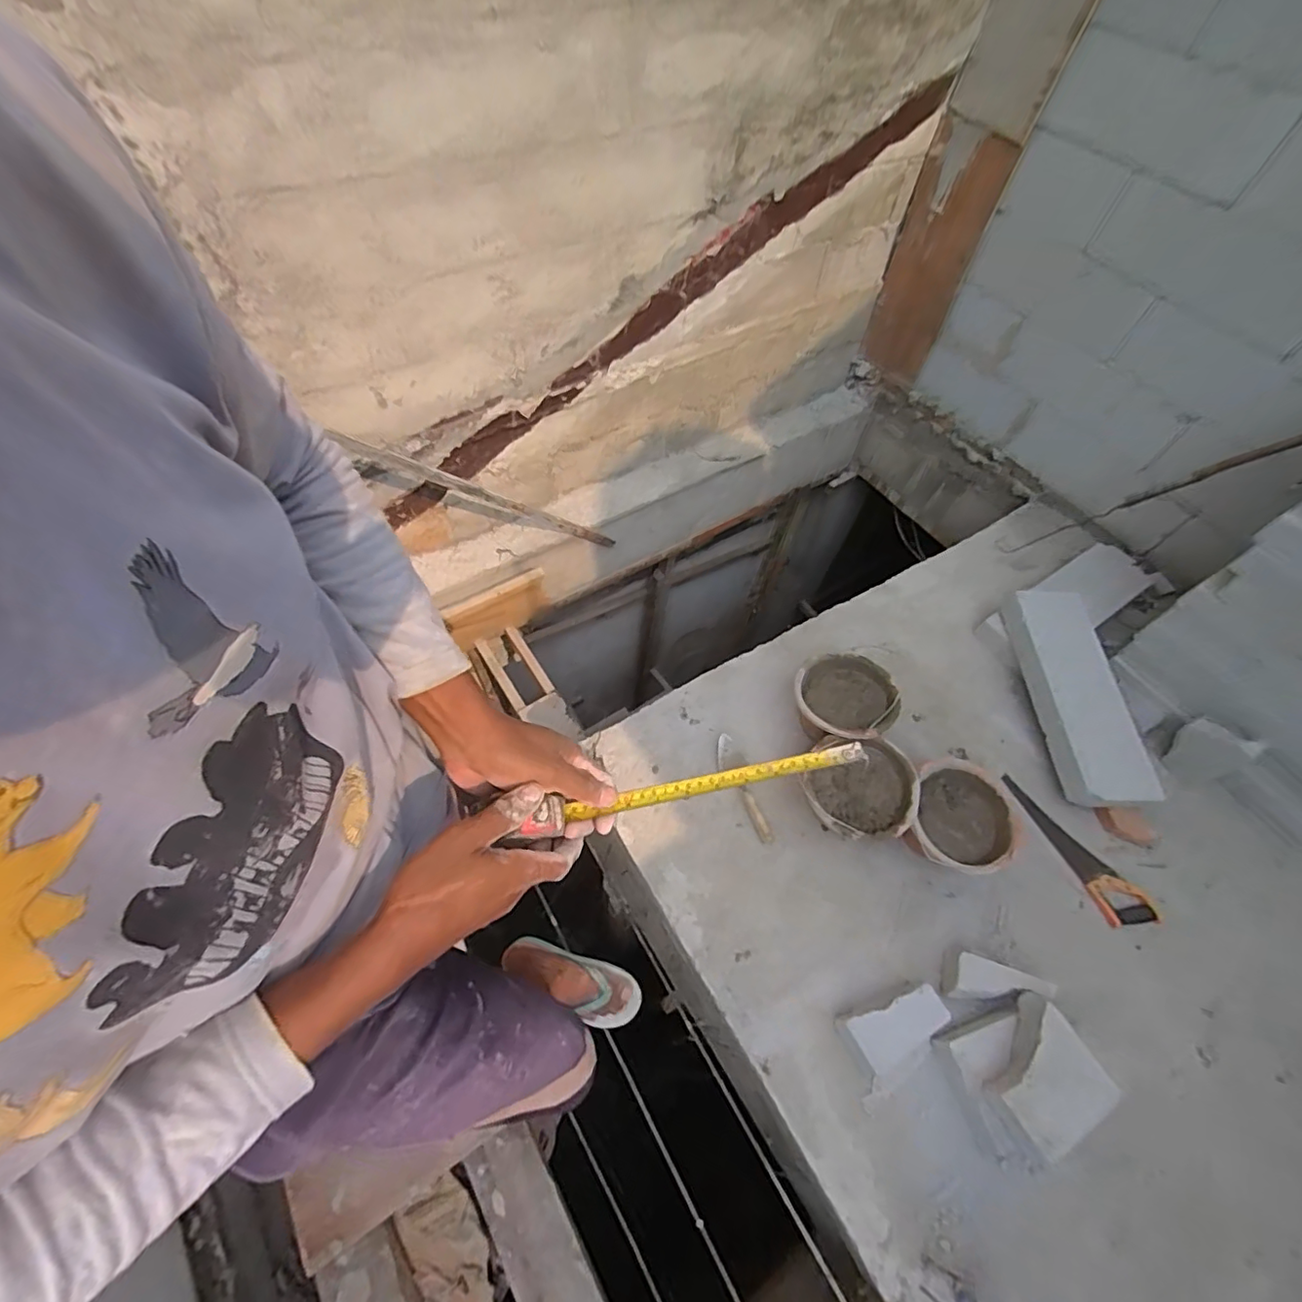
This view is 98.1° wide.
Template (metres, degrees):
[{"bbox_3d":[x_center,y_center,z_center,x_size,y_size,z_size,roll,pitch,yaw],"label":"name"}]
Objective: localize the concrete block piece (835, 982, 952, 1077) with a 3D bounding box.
[{"bbox_3d":[0.491,0.755,1.148,0.209,0.062,0.110,-21,62,-16],"label":"concrete block piece"}]

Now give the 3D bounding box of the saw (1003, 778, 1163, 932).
[{"bbox_3d":[1.056,0.480,1.402,0.124,0.020,0.396,-16,61,-14],"label":"saw"}]

